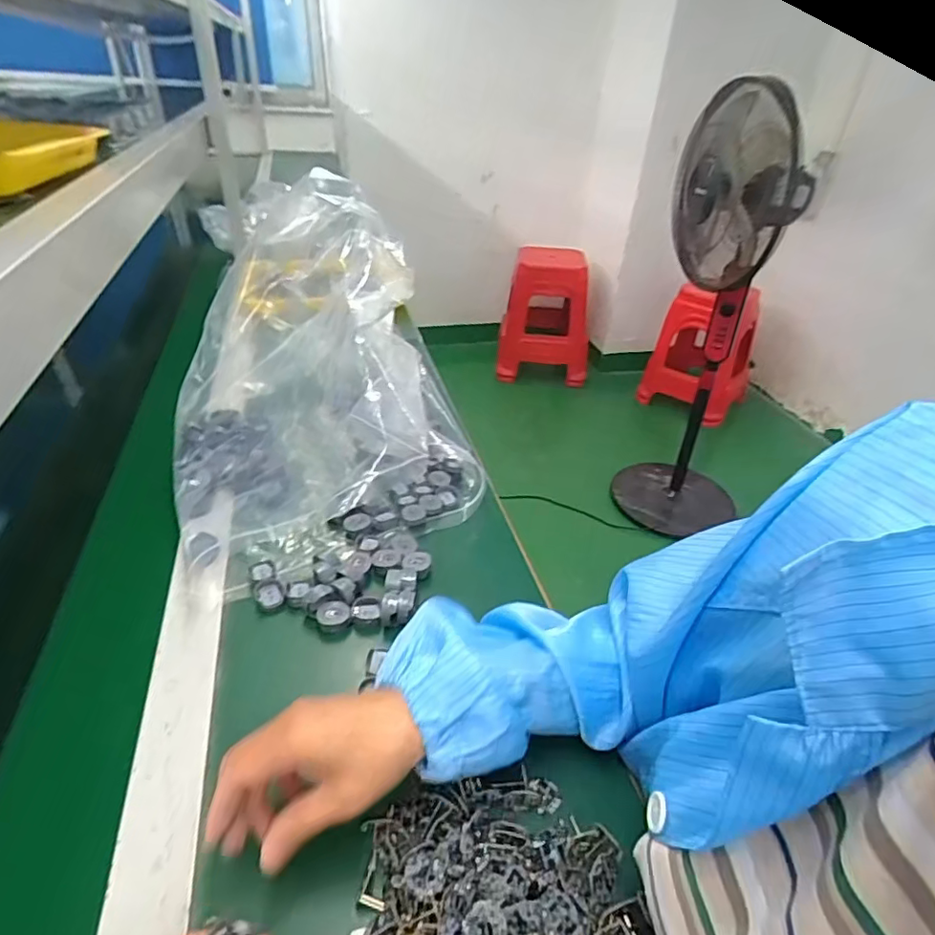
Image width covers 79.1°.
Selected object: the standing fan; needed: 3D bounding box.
[{"bbox_3d":[0.662,-0.330,1.557,0.365,1.155,0.391,21,38,22],"label":"standing fan"}]

